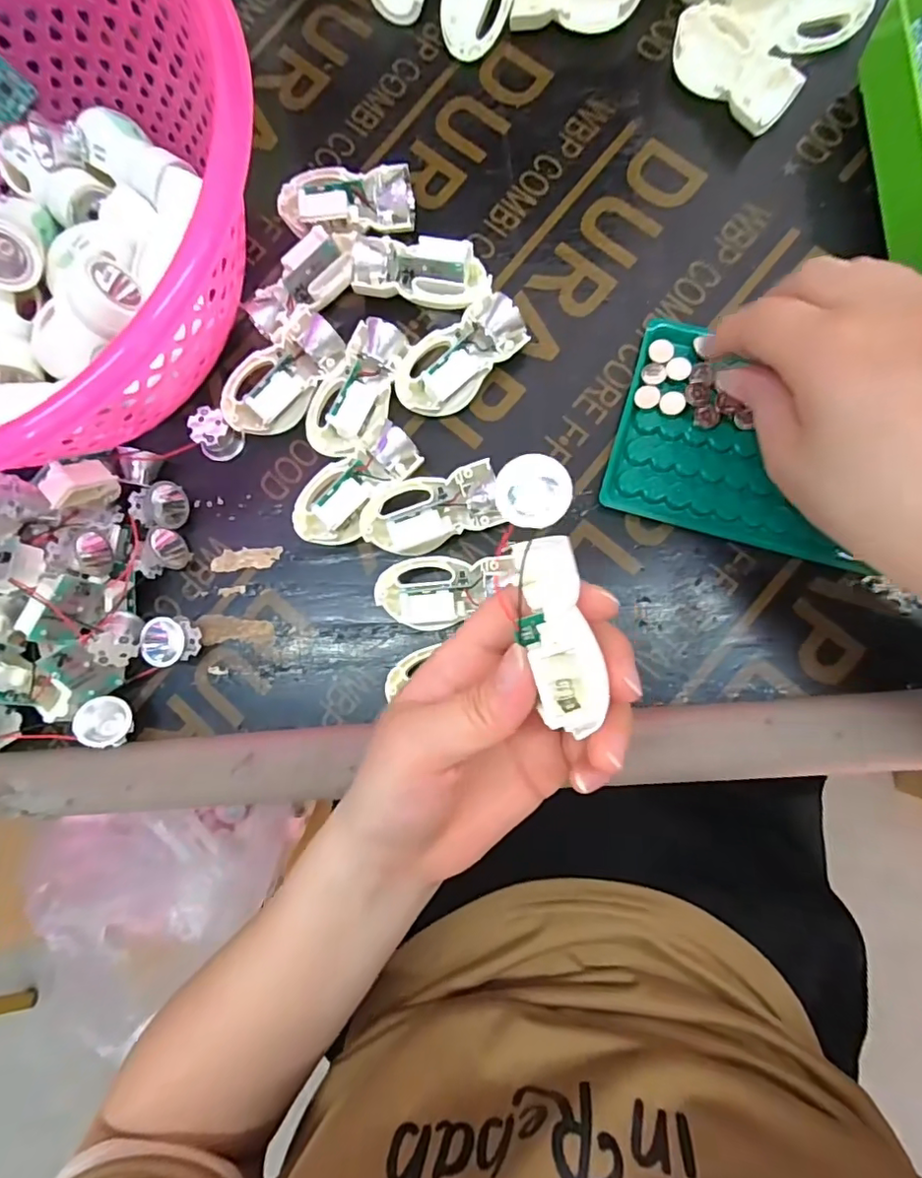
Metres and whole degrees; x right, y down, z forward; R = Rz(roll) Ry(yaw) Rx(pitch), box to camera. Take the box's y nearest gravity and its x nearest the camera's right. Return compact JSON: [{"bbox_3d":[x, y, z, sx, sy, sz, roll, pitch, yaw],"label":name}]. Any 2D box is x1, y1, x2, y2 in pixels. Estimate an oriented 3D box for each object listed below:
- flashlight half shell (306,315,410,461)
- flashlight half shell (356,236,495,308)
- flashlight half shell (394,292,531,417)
[{"bbox_3d":[-0.052,-0.096,0.267,0.033,0.018,0.066,21,86,7],"label":"flashlight half shell"},{"bbox_3d":[-0.018,-0.153,0.272,0.065,0.024,0.029,13,86,7],"label":"flashlight half shell"},{"bbox_3d":[-0.002,-0.111,0.267,0.065,0.023,0.034,-45,82,0],"label":"flashlight half shell"}]

